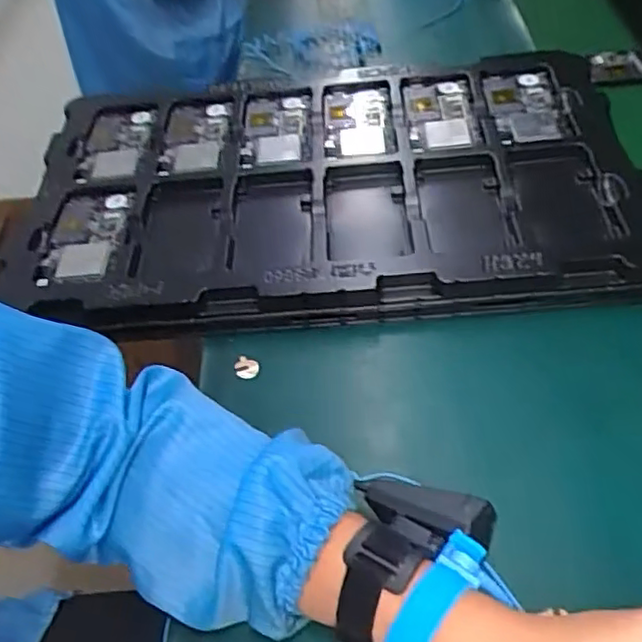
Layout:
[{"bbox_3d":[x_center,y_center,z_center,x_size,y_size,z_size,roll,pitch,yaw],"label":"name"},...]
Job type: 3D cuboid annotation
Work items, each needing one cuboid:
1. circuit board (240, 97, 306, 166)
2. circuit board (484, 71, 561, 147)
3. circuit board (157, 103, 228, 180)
[{"bbox_3d":[-0.049,-0.190,0.649,0.061,0.020,0.110,0,63,8],"label":"circuit board"},{"bbox_3d":[0.201,-0.212,0.640,0.070,0.006,0.102,-6,61,-3],"label":"circuit board"},{"bbox_3d":[-0.129,-0.184,0.655,0.064,0.021,0.129,-3,48,3],"label":"circuit board"}]

